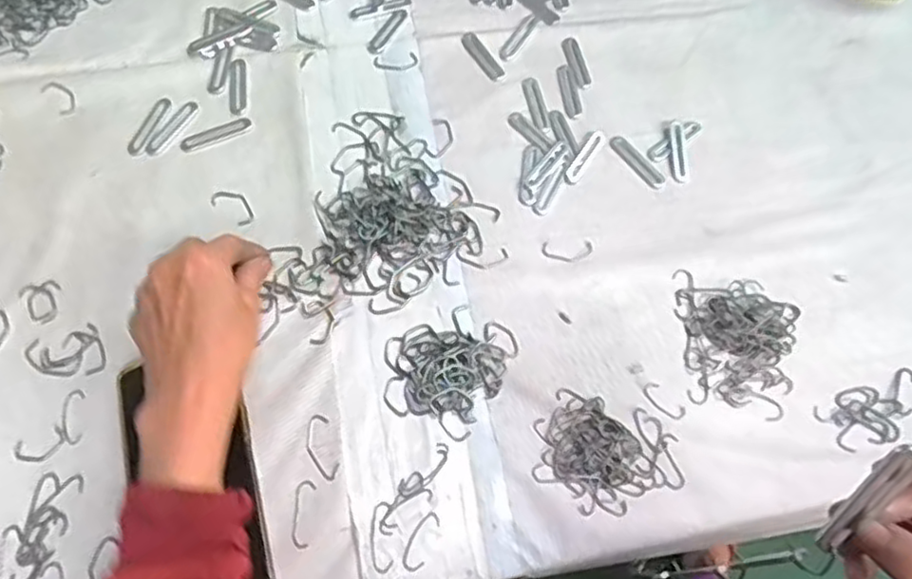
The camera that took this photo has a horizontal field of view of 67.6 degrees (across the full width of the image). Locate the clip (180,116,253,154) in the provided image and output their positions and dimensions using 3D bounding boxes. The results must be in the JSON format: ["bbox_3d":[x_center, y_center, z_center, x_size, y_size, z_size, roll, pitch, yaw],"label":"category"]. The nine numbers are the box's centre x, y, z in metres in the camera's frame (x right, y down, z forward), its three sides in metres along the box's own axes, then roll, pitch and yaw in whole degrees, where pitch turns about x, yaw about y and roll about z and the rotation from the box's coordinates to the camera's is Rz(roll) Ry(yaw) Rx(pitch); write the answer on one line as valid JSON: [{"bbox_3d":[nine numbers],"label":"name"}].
[{"bbox_3d":[-0.197,-0.128,0.559,0.059,0.004,0.014,-24,68,-14],"label":"clip"}]

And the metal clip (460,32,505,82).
[{"bbox_3d":[0.024,-0.210,0.612,0.016,0.004,0.057,-29,69,-16],"label":"metal clip"}]

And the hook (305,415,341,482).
[{"bbox_3d":[-0.090,0.105,0.452,0.018,0.004,0.045,-15,67,-9],"label":"hook"}]

